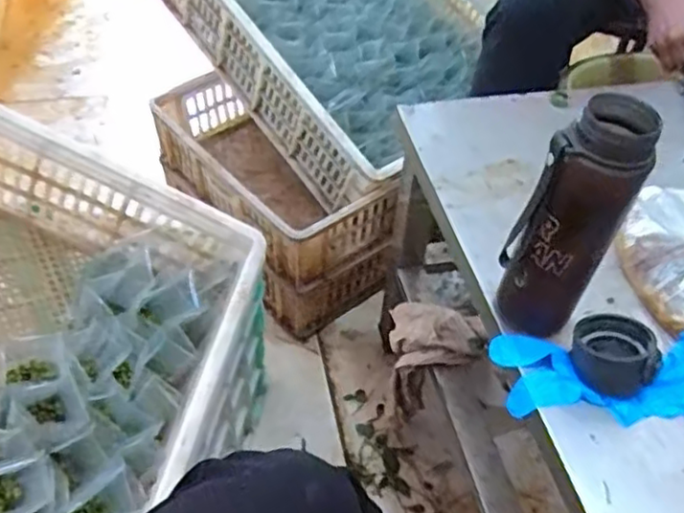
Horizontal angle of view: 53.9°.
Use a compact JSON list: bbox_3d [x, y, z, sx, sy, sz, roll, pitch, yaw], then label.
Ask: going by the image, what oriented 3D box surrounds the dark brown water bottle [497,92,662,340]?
[{"bbox_3d":[0.166,-0.021,0.495,0.053,0.198,0.050,-21,53,-21],"label":"dark brown water bottle"}]

